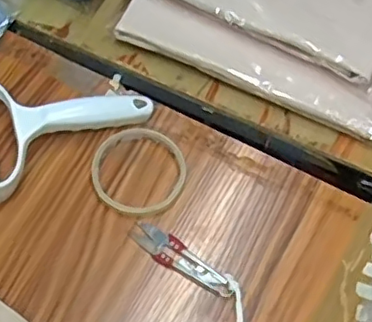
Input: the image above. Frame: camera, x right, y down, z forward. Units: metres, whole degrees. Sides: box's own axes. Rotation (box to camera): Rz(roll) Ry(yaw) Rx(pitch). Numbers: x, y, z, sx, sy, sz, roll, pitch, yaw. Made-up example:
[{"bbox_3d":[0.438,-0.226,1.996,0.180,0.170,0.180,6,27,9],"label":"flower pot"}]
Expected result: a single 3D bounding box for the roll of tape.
[{"bbox_3d":[-0.042,0.009,0.538,0.083,0.010,0.082,1,63,-2],"label":"roll of tape"}]

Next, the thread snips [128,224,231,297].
[{"bbox_3d":[-0.004,0.085,0.515,0.099,0.006,0.024,36,67,15],"label":"thread snips"}]

